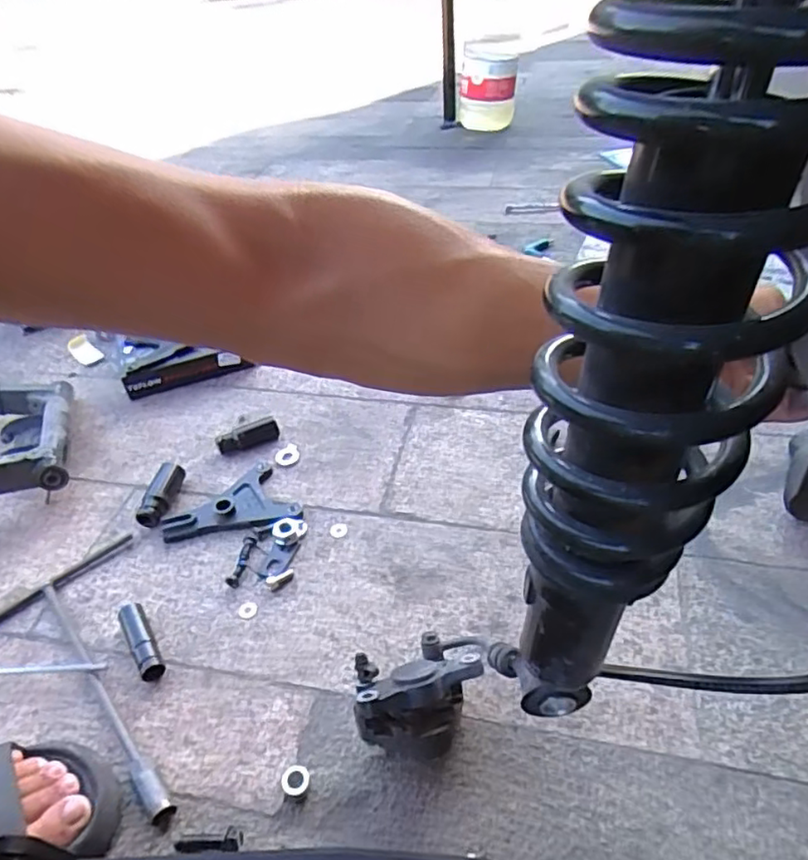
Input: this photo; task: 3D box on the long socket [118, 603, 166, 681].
[{"bbox_3d":[-0.239,0.193,0.569,0.019,0.020,0.081,-25,45,-23],"label":"long socket"}]

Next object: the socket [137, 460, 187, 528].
[{"bbox_3d":[-0.272,0.073,0.704,0.028,0.029,0.081,3,41,9],"label":"socket"}]

